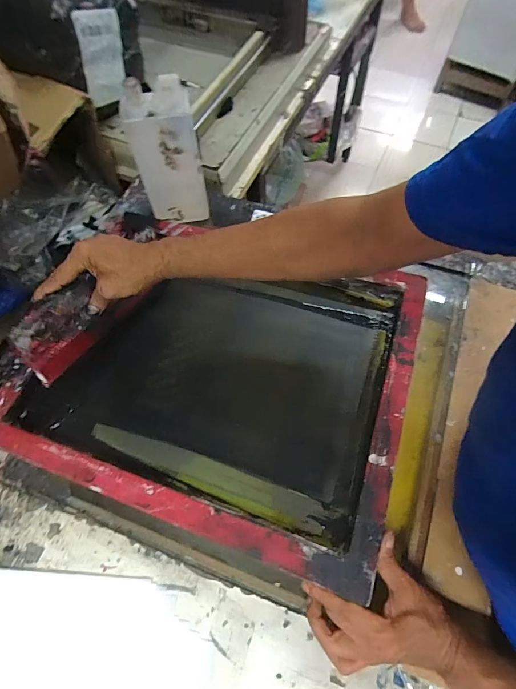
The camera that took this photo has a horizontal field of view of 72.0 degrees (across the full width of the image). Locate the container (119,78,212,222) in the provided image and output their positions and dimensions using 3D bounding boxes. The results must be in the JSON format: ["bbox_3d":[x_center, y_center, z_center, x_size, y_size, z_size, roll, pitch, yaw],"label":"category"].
[{"bbox_3d":[-0.137,-0.288,0.555,0.101,0.204,0.048,-5,64,-2],"label":"container"}]

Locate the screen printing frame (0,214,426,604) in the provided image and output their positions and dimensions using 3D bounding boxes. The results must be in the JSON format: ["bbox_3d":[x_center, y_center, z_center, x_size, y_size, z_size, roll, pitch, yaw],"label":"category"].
[{"bbox_3d":[-0.064,0.024,0.492,0.502,0.062,0.390,17,64,10],"label":"screen printing frame"}]

